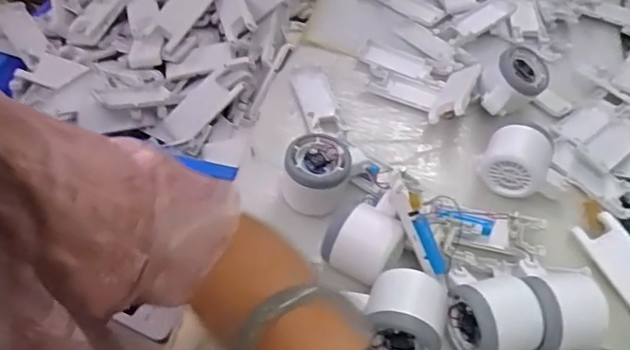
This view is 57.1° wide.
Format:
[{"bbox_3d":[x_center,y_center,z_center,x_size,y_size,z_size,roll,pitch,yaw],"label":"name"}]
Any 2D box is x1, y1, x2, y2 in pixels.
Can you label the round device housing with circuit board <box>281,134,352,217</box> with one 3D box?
[{"bbox_3d":[0.000,0.002,0.526,0.059,0.053,0.053,5,50,1],"label":"round device housing with circuit board"}]

